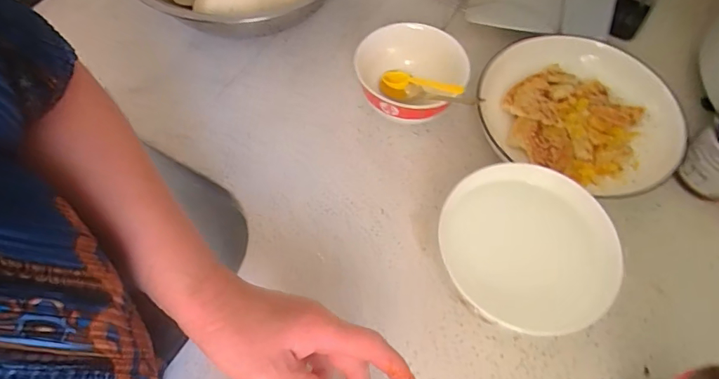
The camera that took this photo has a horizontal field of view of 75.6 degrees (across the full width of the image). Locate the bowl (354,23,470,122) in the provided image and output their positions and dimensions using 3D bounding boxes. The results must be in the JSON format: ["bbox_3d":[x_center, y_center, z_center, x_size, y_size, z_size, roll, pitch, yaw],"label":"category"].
[{"bbox_3d":[0.057,-0.115,0.490,0.114,0.062,0.108,1,61,-2],"label":"bowl"}]

